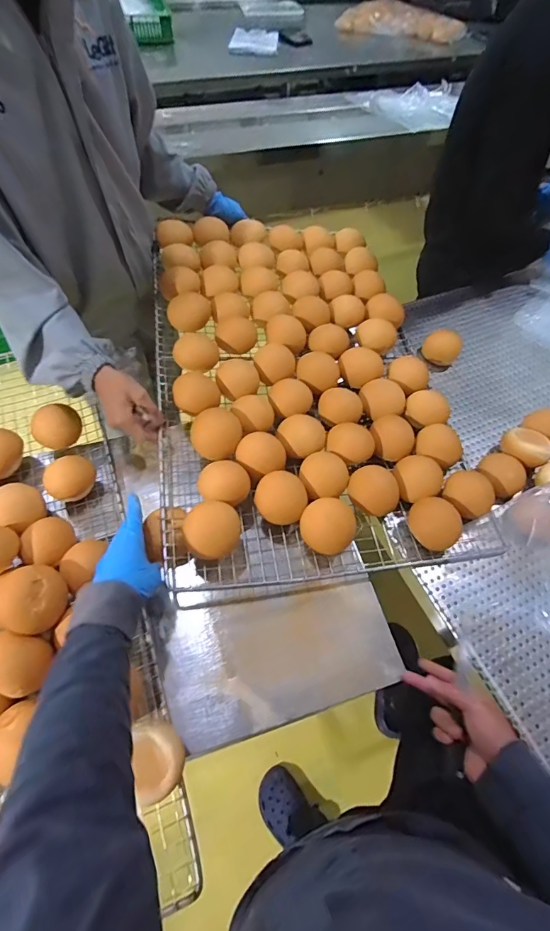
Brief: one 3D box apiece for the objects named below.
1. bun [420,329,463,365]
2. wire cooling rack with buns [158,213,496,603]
[{"bbox_3d":[0.361,-0.250,0.904,0.067,0.052,0.073,-4,58,-6],"label":"bun"},{"bbox_3d":[0.043,-0.189,0.805,0.501,0.108,0.788,-6,57,-8],"label":"wire cooling rack with buns"}]

